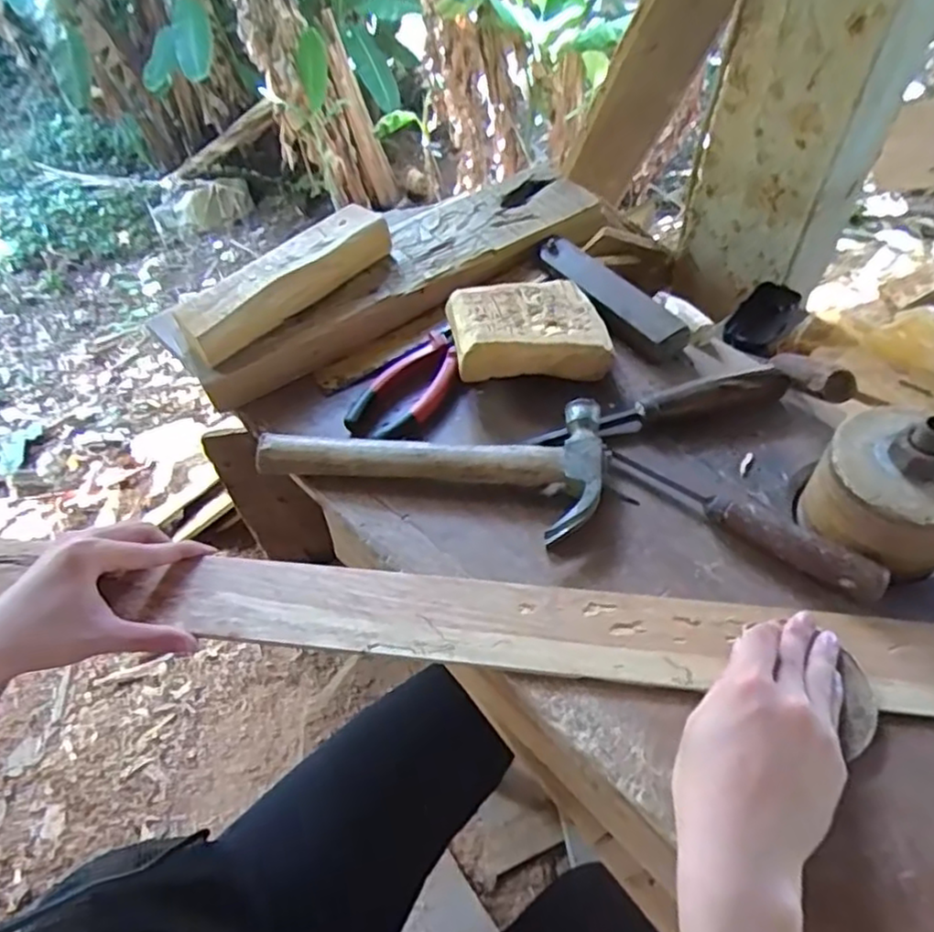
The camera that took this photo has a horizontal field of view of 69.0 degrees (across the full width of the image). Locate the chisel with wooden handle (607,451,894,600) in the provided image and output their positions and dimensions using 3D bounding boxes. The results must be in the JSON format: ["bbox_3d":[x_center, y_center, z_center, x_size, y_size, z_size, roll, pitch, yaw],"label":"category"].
[{"bbox_3d":[0.200,0.038,0.502,0.204,0.034,0.025,34,62,25],"label":"chisel with wooden handle"}]

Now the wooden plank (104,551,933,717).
[{"bbox_3d":[0.091,0.113,0.463,0.685,0.008,0.065,4,54,8],"label":"wooden plank"}]

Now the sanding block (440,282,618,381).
[{"bbox_3d":[0.052,-0.123,0.611,0.136,0.041,0.103,-13,54,-6],"label":"sanding block"}]

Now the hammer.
[{"bbox_3d":[-0.031,-0.017,0.553,0.278,0.034,0.116,10,55,11],"label":"hammer"}]

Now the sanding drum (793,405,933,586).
[{"bbox_3d":[0.297,0.016,0.470,0.107,0.101,0.096,27,60,21],"label":"sanding drum"}]

